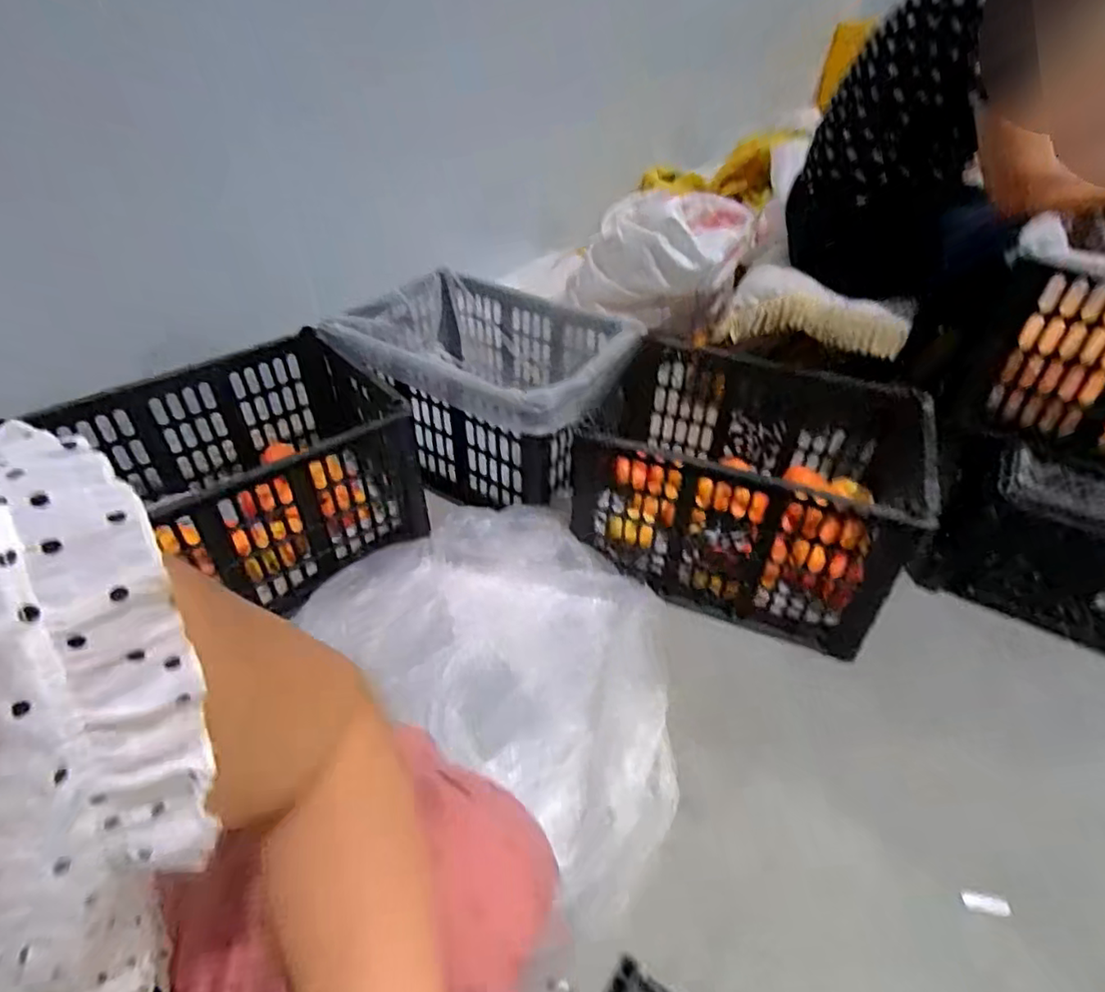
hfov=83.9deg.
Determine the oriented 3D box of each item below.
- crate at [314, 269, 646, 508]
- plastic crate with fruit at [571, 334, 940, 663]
[{"bbox_3d":[-0.122,-0.205,1.192,0.489,0.266,0.376,19,44,20],"label":"crate"},{"bbox_3d":[0.300,-0.024,1.016,0.478,0.268,0.372,14,43,15],"label":"plastic crate with fruit"}]

